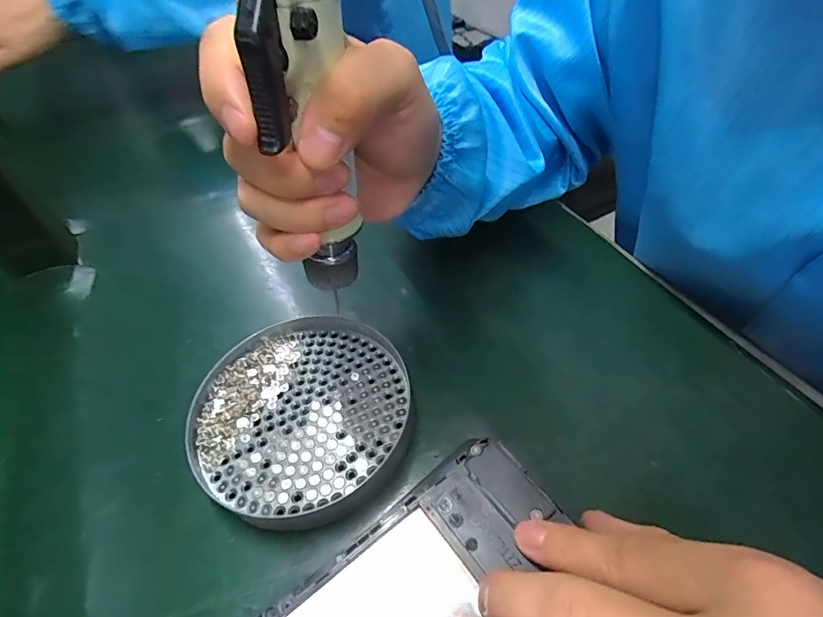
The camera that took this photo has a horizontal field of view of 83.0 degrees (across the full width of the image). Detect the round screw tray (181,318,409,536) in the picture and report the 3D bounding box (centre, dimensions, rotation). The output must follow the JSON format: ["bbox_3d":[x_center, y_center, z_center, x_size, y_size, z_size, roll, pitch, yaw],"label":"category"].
[{"bbox_3d":[-0.056,0.054,0.249,0.109,0.028,0.113,-3,49,3],"label":"round screw tray"}]

